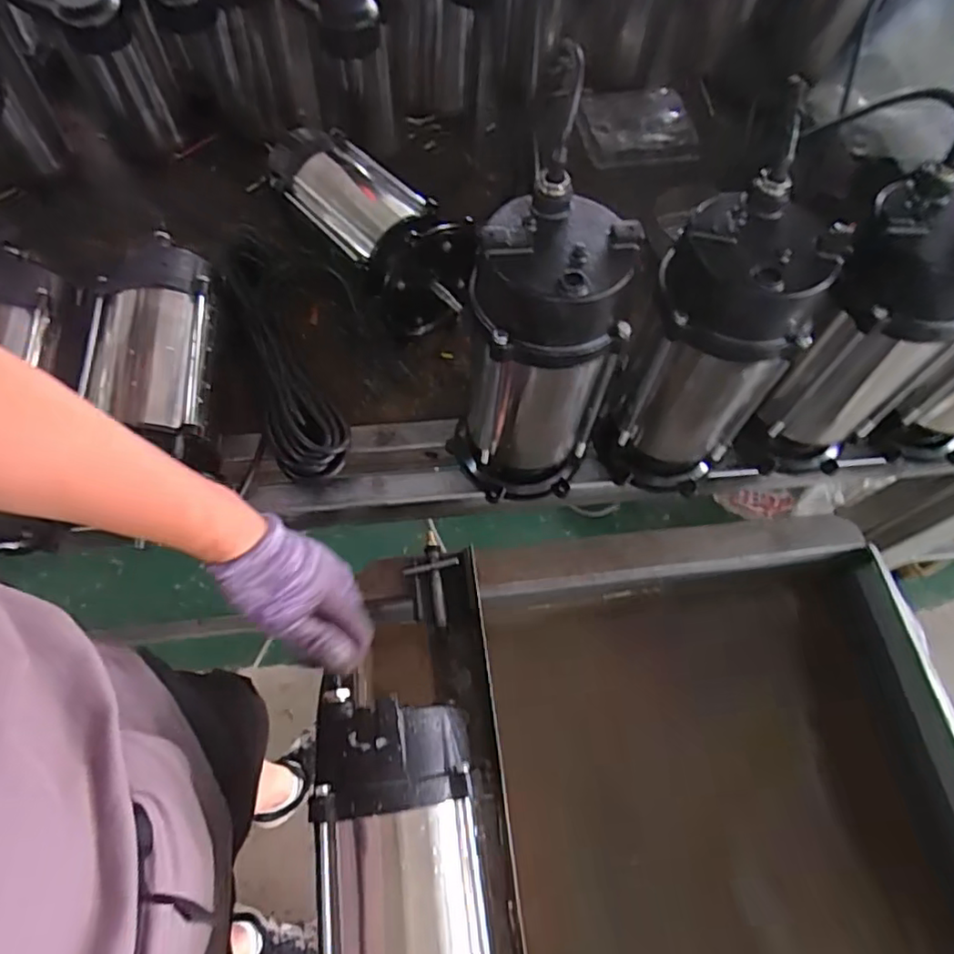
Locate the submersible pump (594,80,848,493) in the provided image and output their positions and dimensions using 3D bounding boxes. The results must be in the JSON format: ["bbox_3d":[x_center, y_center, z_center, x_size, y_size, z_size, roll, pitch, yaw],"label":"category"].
[{"bbox_3d":[0.209,-0.104,0.560,0.122,0.284,0.126,33,66,13],"label":"submersible pump"}]

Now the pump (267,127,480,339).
[{"bbox_3d":[-0.133,-0.301,0.715,0.113,0.121,0.325,-38,71,-20],"label":"pump"}]

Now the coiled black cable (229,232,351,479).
[{"bbox_3d":[-0.230,-0.146,0.693,0.073,0.056,0.360,-20,66,-13],"label":"coiled black cable"}]

